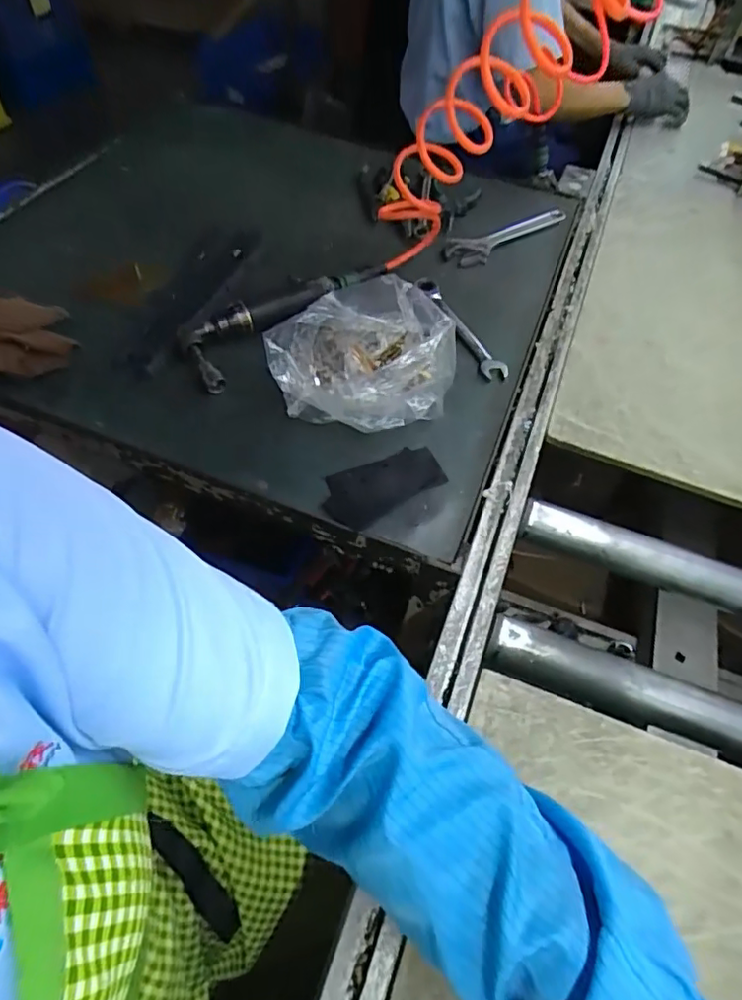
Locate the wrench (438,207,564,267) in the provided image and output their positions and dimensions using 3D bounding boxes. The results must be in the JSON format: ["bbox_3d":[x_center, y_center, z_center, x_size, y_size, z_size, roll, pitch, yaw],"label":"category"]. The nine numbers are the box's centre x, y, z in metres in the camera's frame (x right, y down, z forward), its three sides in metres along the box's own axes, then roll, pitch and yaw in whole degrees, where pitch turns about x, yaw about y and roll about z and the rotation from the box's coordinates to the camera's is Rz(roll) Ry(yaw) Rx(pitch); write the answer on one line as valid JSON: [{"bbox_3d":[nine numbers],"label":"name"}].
[{"bbox_3d":[0.207,-0.401,0.856,0.240,0.021,0.054,-34,65,-24],"label":"wrench"}]

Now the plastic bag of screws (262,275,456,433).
[{"bbox_3d":[-0.004,-0.157,0.629,0.185,0.096,0.160,18,57,7],"label":"plastic bag of screws"}]

